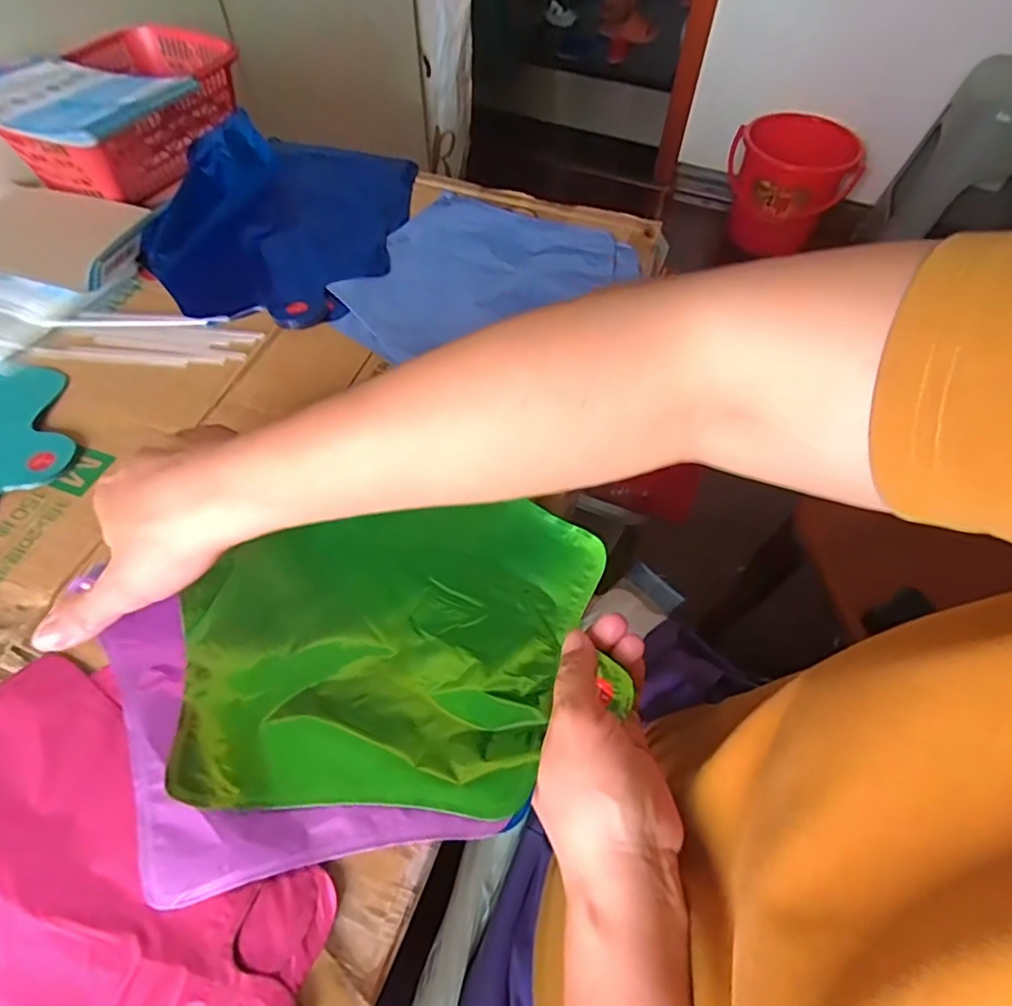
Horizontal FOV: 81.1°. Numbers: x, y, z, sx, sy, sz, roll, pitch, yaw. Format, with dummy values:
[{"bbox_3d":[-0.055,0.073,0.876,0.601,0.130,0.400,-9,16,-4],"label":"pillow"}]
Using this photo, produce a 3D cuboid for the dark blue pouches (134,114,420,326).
[{"bbox_3d":[-0.190,-0.252,0.505,0.188,0.048,0.254,5,57,4],"label":"dark blue pouches"}]

